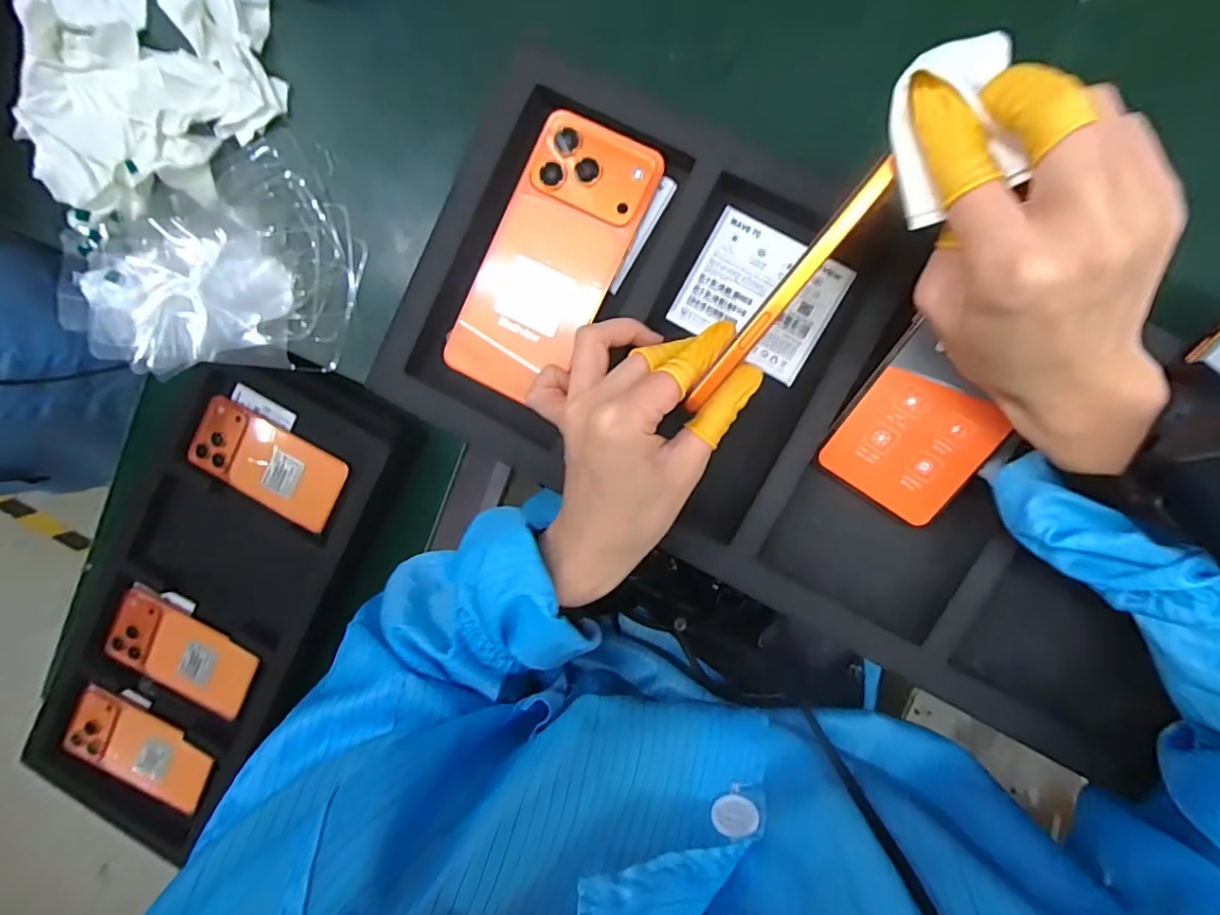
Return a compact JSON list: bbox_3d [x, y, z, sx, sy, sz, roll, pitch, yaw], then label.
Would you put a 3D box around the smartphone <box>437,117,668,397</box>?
[{"bbox_3d":[-0.035,-0.115,0.333,0.075,0.014,0.162,28,95,5],"label":"smartphone"}]

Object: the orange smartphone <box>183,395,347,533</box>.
[{"bbox_3d":[-0.341,0.006,0.552,0.161,0.012,0.072,28,83,0],"label":"orange smartphone"}]

